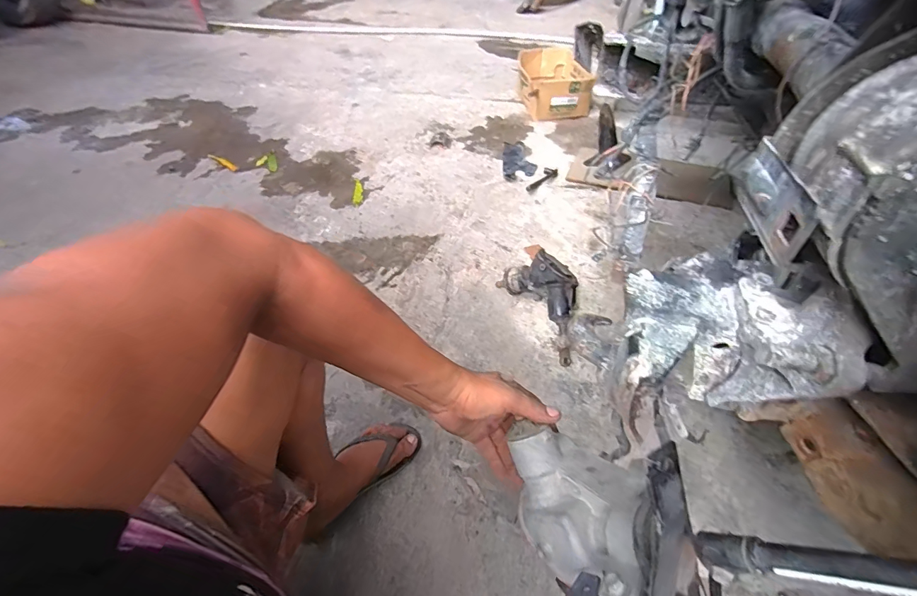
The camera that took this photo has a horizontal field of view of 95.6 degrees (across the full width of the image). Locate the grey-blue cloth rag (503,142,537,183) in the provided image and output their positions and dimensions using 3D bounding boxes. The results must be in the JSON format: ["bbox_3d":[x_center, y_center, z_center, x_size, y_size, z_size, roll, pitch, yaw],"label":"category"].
[{"bbox_3d":[0.217,-0.489,1.486,0.114,0.015,0.293,4,48,3],"label":"grey-blue cloth rag"}]

